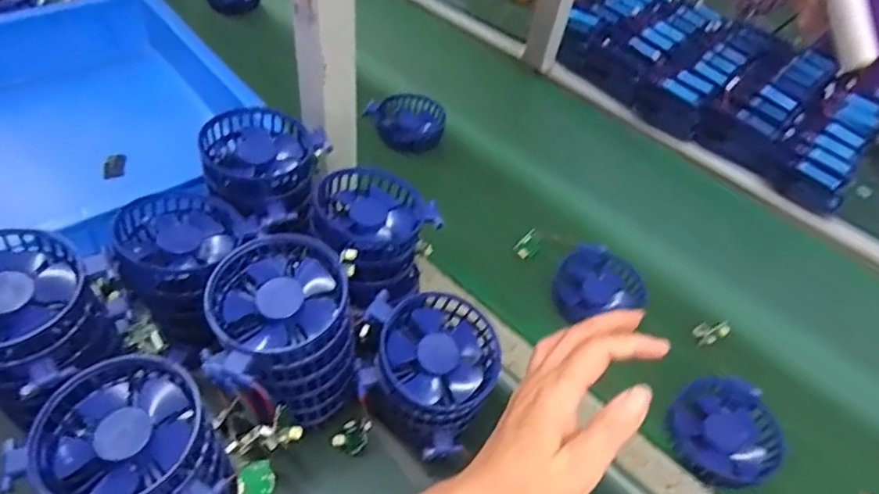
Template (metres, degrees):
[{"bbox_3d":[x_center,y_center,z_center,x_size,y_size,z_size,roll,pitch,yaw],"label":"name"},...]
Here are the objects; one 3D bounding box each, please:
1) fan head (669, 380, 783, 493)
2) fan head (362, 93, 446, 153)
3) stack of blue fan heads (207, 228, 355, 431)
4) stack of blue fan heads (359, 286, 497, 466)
[{"bbox_3d":[0.249,0.158,0.489,0.106,0.026,0.087,-31,56,-28],"label":"fan head"},{"bbox_3d":[-0.040,-0.161,0.753,0.088,0.040,0.094,-26,68,-11],"label":"fan head"},{"bbox_3d":[-0.116,0.067,0.423,0.098,0.122,0.095,-16,53,-23],"label":"stack of blue fan heads"},{"bbox_3d":[-0.010,0.098,0.450,0.105,0.094,0.098,33,51,20],"label":"stack of blue fan heads"}]

